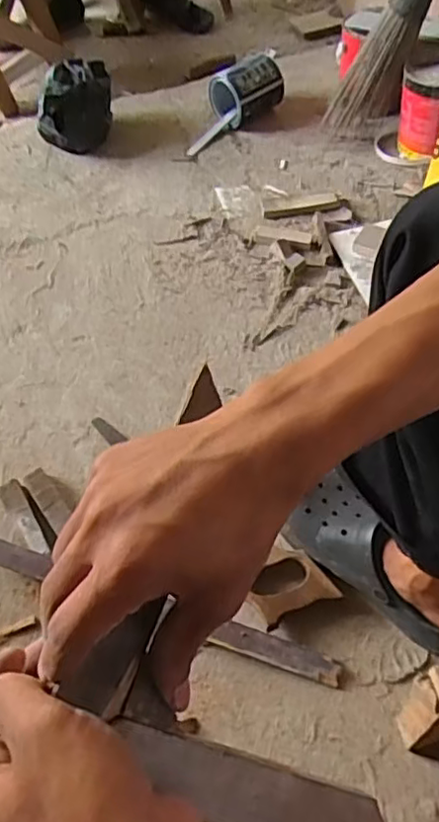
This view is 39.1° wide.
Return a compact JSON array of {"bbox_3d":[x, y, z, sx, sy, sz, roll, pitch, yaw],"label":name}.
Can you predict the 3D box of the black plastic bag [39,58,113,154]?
[{"bbox_3d":[-0.301,-0.628,1.303,0.152,0.153,0.135,-6,53,-10],"label":"black plastic bag"}]

